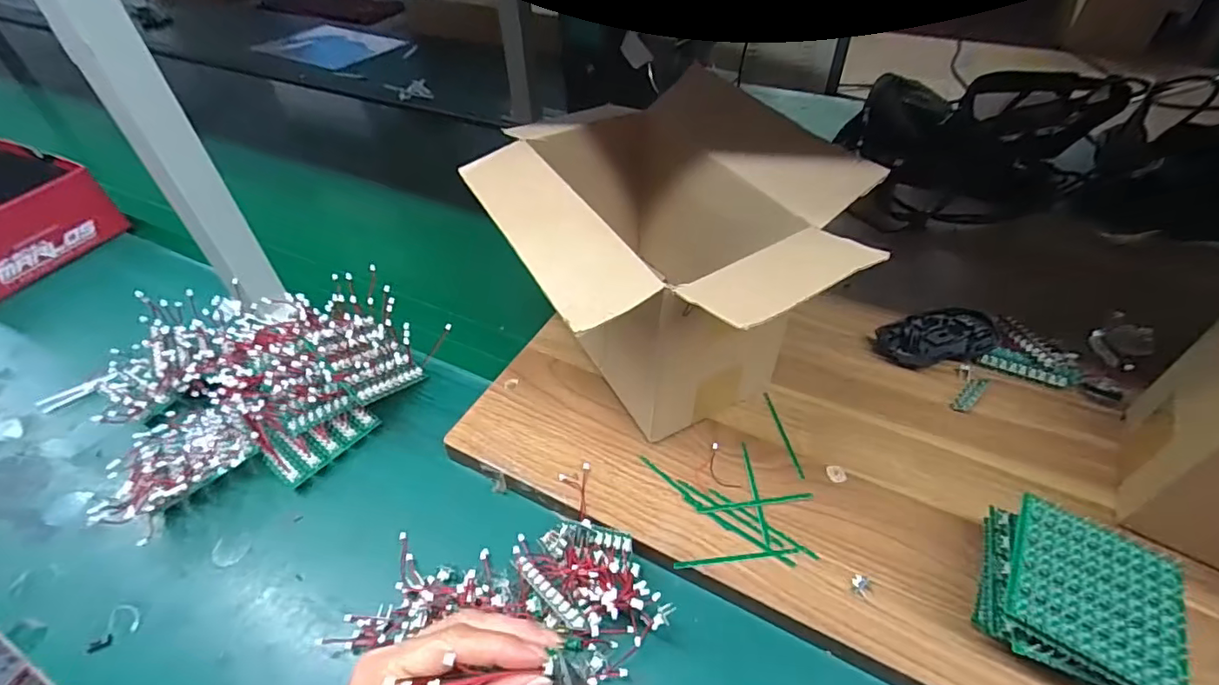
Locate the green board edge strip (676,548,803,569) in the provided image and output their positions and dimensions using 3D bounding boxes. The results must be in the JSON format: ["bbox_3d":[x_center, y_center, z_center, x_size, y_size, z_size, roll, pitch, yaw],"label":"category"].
[{"bbox_3d":[0.091,0.152,0.391,0.090,0.006,0.005,-6,46,-3],"label":"green board edge strip"}]

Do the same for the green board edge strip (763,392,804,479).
[{"bbox_3d":[0.145,0.075,0.460,0.005,0.004,0.086,-6,46,-4],"label":"green board edge strip"}]

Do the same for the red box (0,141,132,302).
[{"bbox_3d":[-0.805,-0.167,0.719,0.236,0.084,0.187,21,52,21],"label":"red box"}]

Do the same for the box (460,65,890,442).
[{"bbox_3d":[0.045,-0.059,0.470,0.238,0.185,0.308,-23,49,-19],"label":"box"}]

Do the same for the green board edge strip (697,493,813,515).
[{"bbox_3d":[0.110,0.122,0.418,0.086,0.004,0.005,-6,46,-4],"label":"green board edge strip"}]

